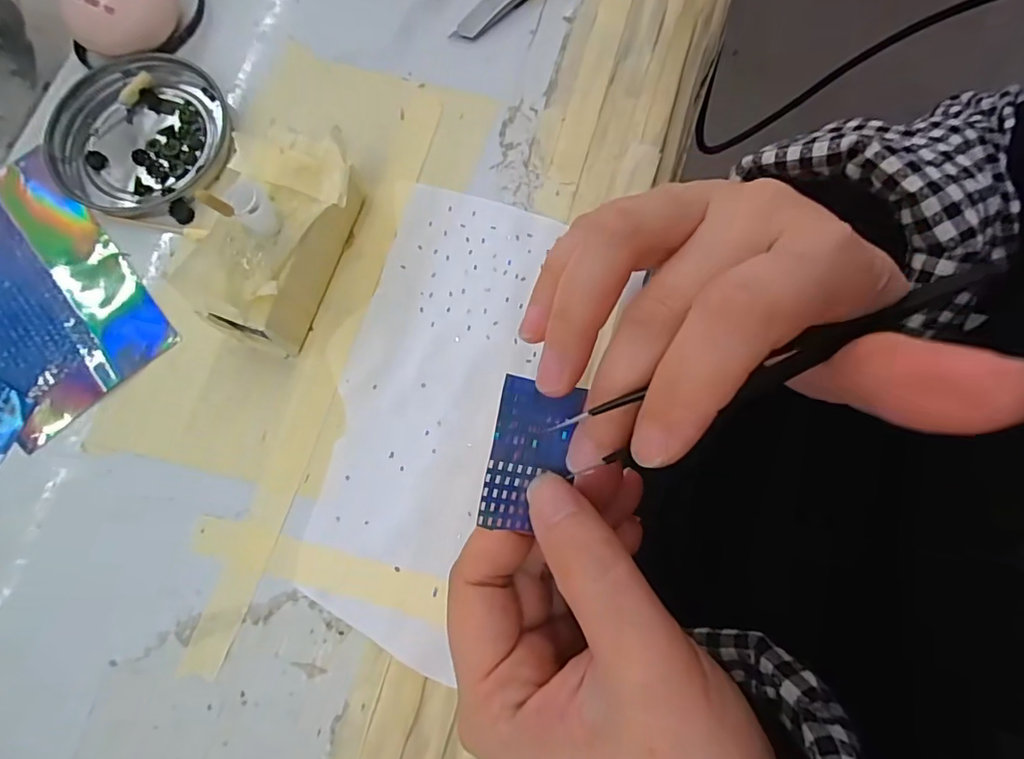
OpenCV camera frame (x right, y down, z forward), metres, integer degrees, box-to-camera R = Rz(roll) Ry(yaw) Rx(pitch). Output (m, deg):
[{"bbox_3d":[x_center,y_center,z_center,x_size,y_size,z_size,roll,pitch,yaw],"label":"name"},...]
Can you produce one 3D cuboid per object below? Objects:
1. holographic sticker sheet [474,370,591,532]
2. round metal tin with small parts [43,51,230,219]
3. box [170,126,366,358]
[{"bbox_3d":[0.006,0.022,0.157,0.025,0.004,0.042,13,87,-16],"label":"holographic sticker sheet"},{"bbox_3d":[-0.170,-0.111,0.245,0.079,0.011,0.076,0,78,0],"label":"round metal tin with small parts"},{"bbox_3d":[-0.093,-0.056,0.211,0.049,0.041,0.082,22,79,5],"label":"box"}]

